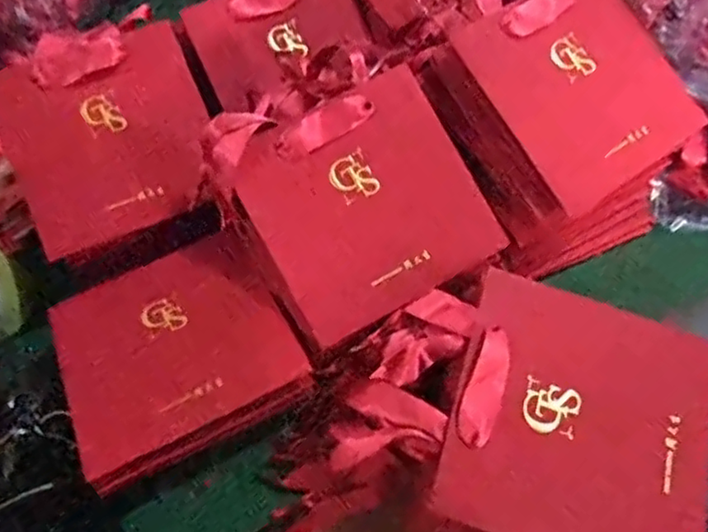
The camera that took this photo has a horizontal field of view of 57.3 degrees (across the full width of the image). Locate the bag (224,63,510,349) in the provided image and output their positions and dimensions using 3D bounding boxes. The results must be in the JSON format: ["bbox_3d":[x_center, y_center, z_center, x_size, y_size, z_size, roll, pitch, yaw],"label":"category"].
[{"bbox_3d":[0.008,-0.041,0.418,0.142,0.010,0.134,-30,87,-6],"label":"bag"}]

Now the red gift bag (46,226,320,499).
[{"bbox_3d":[-0.118,0.047,0.417,0.140,0.024,0.140,-26,60,-12],"label":"red gift bag"}]

